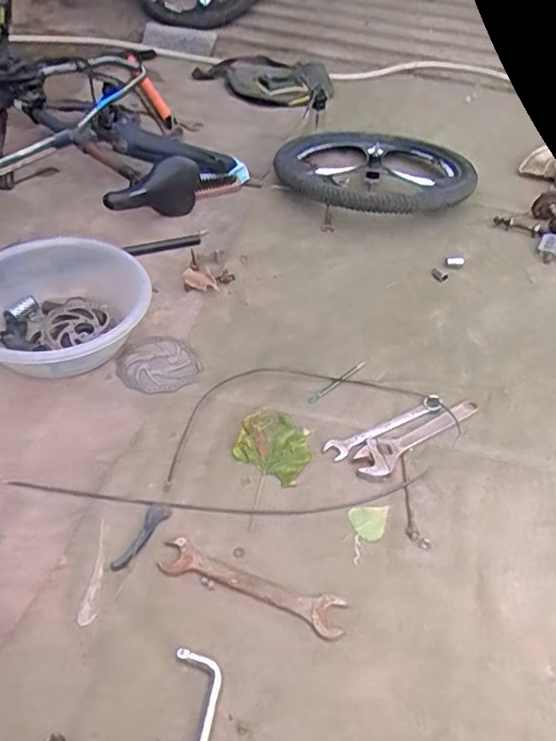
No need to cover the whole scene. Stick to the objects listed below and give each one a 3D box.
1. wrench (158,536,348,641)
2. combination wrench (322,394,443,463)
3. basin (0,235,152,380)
[{"bbox_3d":[-0.036,0.299,0.824,0.262,0.004,0.055,17,49,11],"label":"wrench"},{"bbox_3d":[0.191,0.097,1.054,0.247,0.011,0.043,-22,53,-22],"label":"combination wrench"},{"bbox_3d":[-0.409,-0.112,1.118,0.348,0.104,0.310,-30,57,-27],"label":"basin"}]

